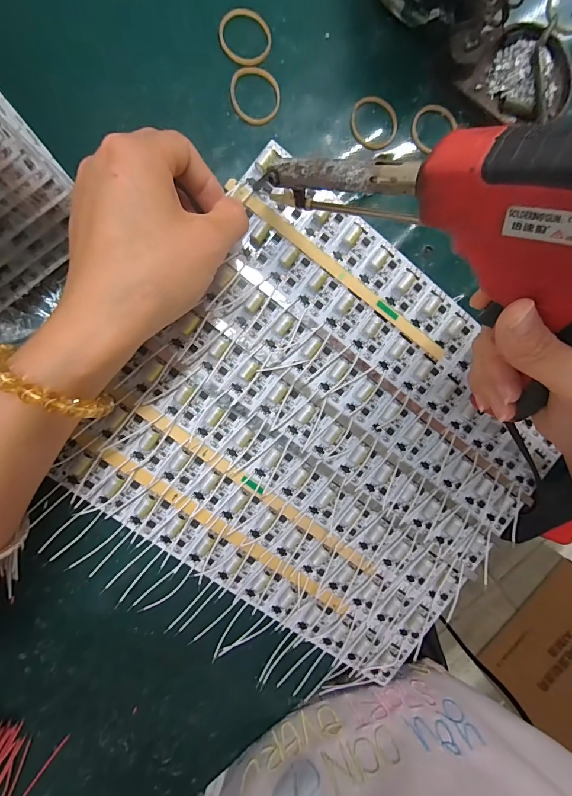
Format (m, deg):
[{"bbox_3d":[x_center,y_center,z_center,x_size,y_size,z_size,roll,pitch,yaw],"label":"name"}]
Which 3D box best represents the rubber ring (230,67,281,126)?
[{"bbox_3d":[-0.018,-0.181,0.201,0.029,0.004,0.029,0,93,-9],"label":"rubber ring"}]

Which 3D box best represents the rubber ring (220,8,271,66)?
[{"bbox_3d":[-0.023,-0.211,0.198,0.030,0.004,0.029,-8,94,-8],"label":"rubber ring"}]

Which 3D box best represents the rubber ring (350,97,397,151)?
[{"bbox_3d":[0.055,-0.173,0.212,0.031,0.004,0.028,23,89,-9],"label":"rubber ring"}]

